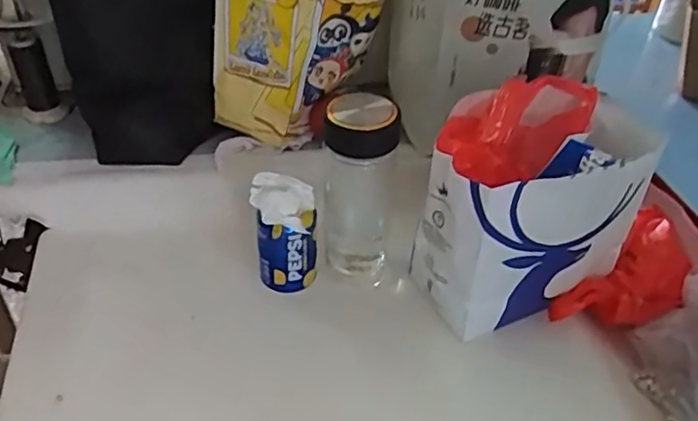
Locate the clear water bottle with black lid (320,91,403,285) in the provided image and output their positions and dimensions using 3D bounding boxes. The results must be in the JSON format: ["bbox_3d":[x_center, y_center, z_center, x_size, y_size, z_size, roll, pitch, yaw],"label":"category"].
[{"bbox_3d":[0.011,-0.021,0.689,0.077,0.217,0.075,1,40,-1],"label":"clear water bottle with black lid"}]

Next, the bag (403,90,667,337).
[{"bbox_3d":[0.192,0.014,0.667,0.226,0.202,0.100,-9,41,-13],"label":"bag"}]

